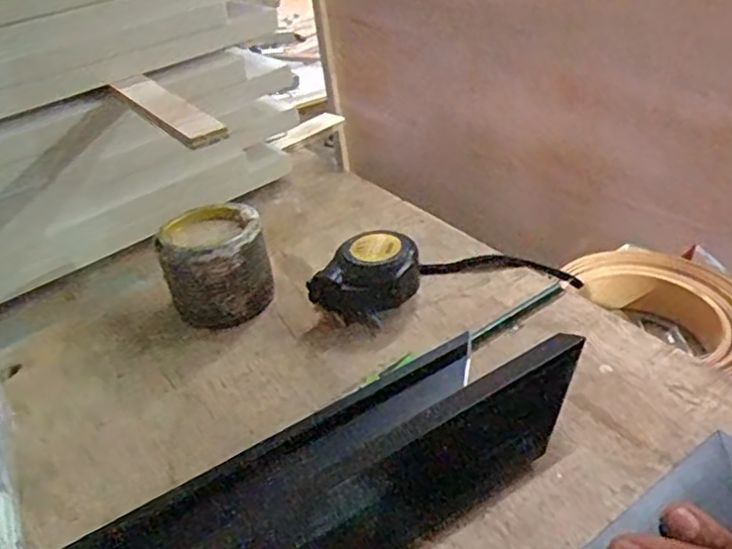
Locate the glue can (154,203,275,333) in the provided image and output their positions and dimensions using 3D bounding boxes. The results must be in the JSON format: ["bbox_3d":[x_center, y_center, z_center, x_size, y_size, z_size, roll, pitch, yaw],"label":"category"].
[{"bbox_3d":[-0.105,-0.006,0.465,0.069,0.060,0.066,-5,35,4],"label":"glue can"}]

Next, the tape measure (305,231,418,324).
[{"bbox_3d":[0.004,0.004,0.447,0.058,0.041,0.070,15,41,29],"label":"tape measure"}]

